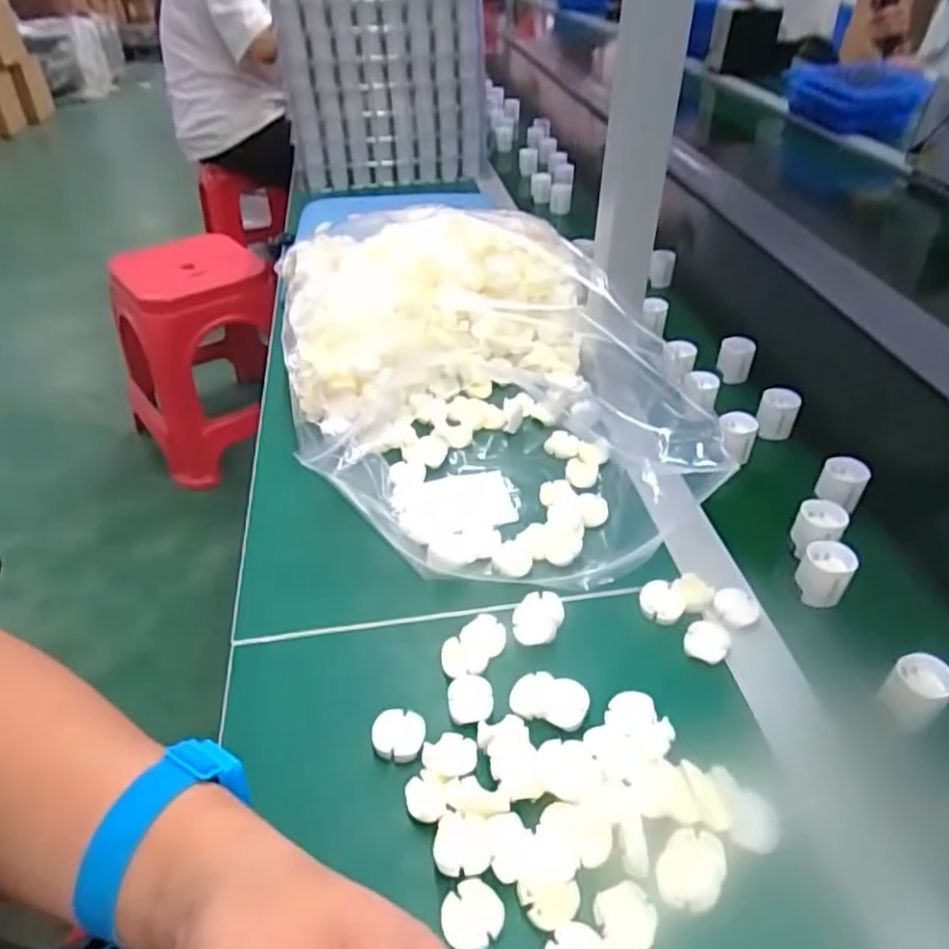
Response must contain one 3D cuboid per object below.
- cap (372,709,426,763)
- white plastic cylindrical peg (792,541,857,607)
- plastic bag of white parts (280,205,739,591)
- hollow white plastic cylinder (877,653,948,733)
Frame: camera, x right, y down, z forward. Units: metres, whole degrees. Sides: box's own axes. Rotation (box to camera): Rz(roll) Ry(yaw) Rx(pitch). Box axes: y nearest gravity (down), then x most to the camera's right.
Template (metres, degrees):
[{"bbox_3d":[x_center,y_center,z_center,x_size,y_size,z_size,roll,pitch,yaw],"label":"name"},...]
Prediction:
[{"bbox_3d":[-0.041,0.141,0.371,0.028,0.007,0.025,8,41,10],"label":"cap"},{"bbox_3d":[0.234,0.066,0.459,0.031,0.030,0.034,-1,41,1],"label":"white plastic cylindrical peg"},{"bbox_3d":[-0.008,-0.096,0.574,0.286,0.103,0.435,-12,42,-12],"label":"plastic bag of white parts"},{"bbox_3d":[0.249,0.122,0.388,0.025,0.037,0.028,-16,43,-16],"label":"hollow white plastic cylinder"}]

